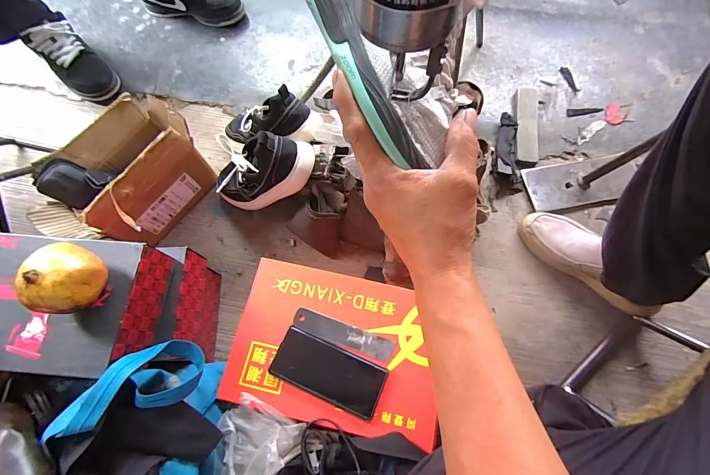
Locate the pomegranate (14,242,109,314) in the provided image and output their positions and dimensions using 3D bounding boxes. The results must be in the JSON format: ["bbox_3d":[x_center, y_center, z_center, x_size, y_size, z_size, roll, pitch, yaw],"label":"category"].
[{"bbox_3d":[-0.334,0.048,0.388,0.065,0.077,0.080,10,72,3],"label":"pomegranate"}]

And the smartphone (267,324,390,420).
[{"bbox_3d":[-0.039,0.200,0.495,0.163,0.012,0.078,23,73,7],"label":"smartphone"}]

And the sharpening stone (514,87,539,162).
[{"bbox_3d":[0.402,-0.268,0.772,0.056,0.016,0.195,7,72,3],"label":"sharpening stone"}]

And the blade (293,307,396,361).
[{"bbox_3d":[-0.019,0.151,0.517,0.160,0.004,0.034,19,69,4],"label":"blade"}]

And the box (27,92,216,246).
[{"bbox_3d":[-0.407,-0.096,0.630,0.143,0.199,0.263,29,74,9],"label":"box"}]

